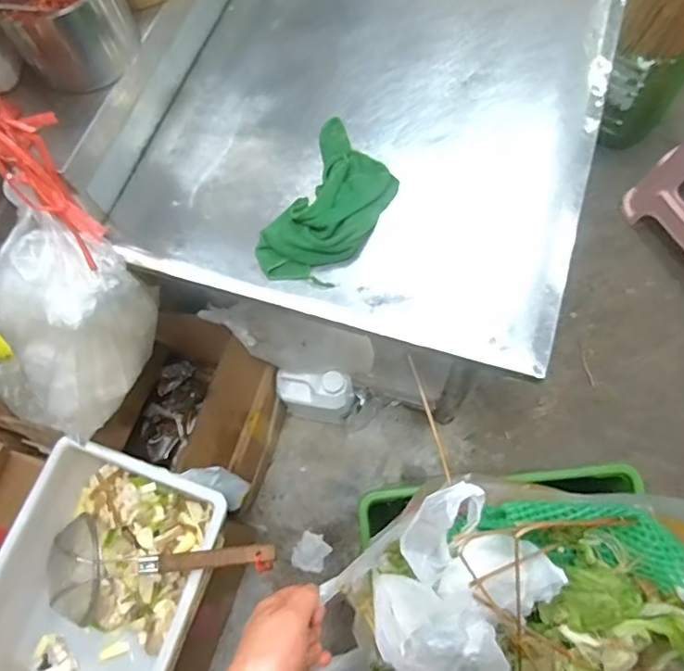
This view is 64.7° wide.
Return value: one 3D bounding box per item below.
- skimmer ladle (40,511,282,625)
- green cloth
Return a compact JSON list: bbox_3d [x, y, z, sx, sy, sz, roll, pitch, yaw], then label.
[{"bbox_3d":[-0.292,0.347,0.847,0.395,0.083,0.156,-16,68,16],"label":"skimmer ladle"},{"bbox_3d":[-0.011,-0.175,0.696,0.128,0.042,0.243,21,71,10],"label":"green cloth"}]

